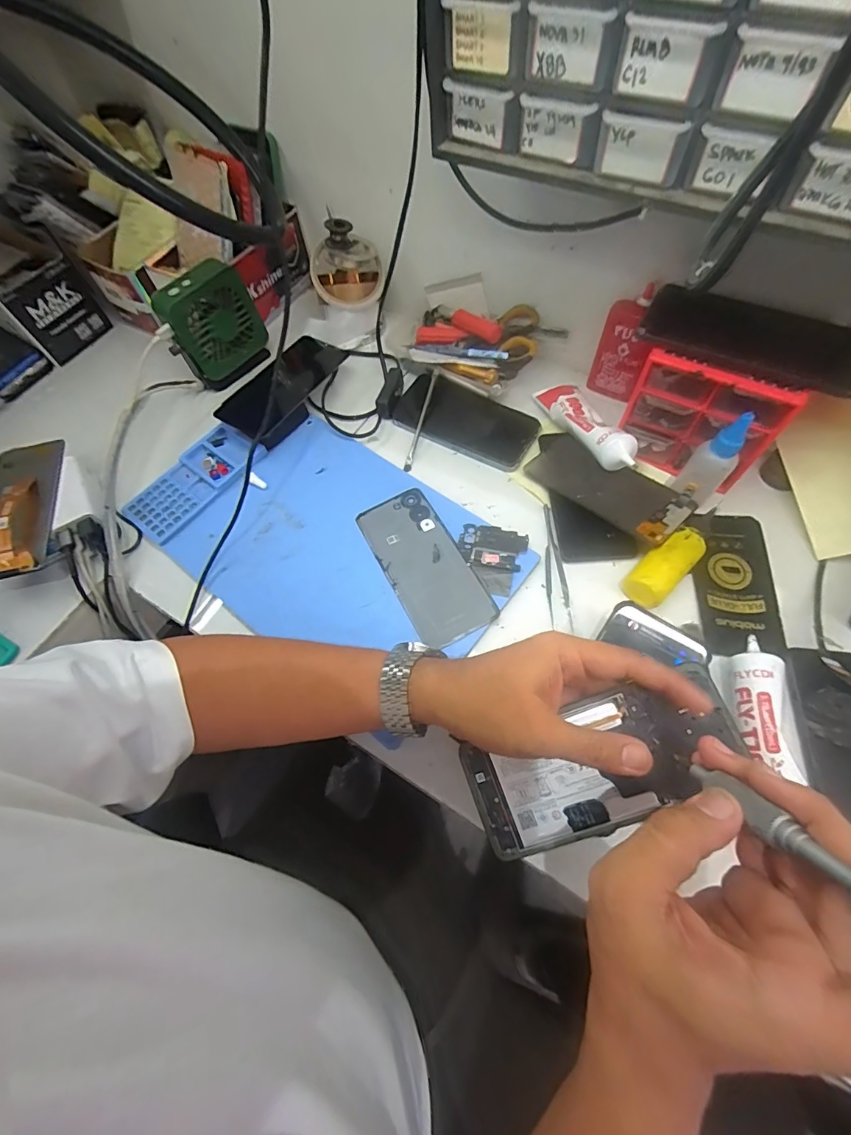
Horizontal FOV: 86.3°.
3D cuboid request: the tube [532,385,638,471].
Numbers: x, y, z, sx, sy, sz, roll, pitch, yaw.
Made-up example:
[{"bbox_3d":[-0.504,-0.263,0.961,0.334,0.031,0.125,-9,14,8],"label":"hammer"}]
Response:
[{"bbox_3d":[0.166,-0.149,0.469,0.045,0.031,0.142,-17,47,-5],"label":"tube"}]

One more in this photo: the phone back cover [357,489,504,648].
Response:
[{"bbox_3d":[-0.002,-0.005,0.432,0.073,0.006,0.159,-26,65,-9],"label":"phone back cover"}]

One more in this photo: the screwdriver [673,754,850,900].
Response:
[{"bbox_3d":[0.145,0.108,0.196,0.010,0.090,0.011,-22,103,-7],"label":"screwdriver"}]

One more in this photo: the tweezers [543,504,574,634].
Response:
[{"bbox_3d":[0.120,-0.004,0.428,0.019,0.004,0.128,-3,64,2],"label":"tweezers"}]

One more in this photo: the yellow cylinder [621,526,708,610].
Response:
[{"bbox_3d":[0.210,0.003,0.405,0.084,0.037,0.035,-42,69,-16],"label":"yellow cylinder"}]

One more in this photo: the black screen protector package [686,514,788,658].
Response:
[{"bbox_3d":[0.281,0.013,0.412,0.068,0.008,0.138,5,64,6],"label":"black screen protector package"}]

